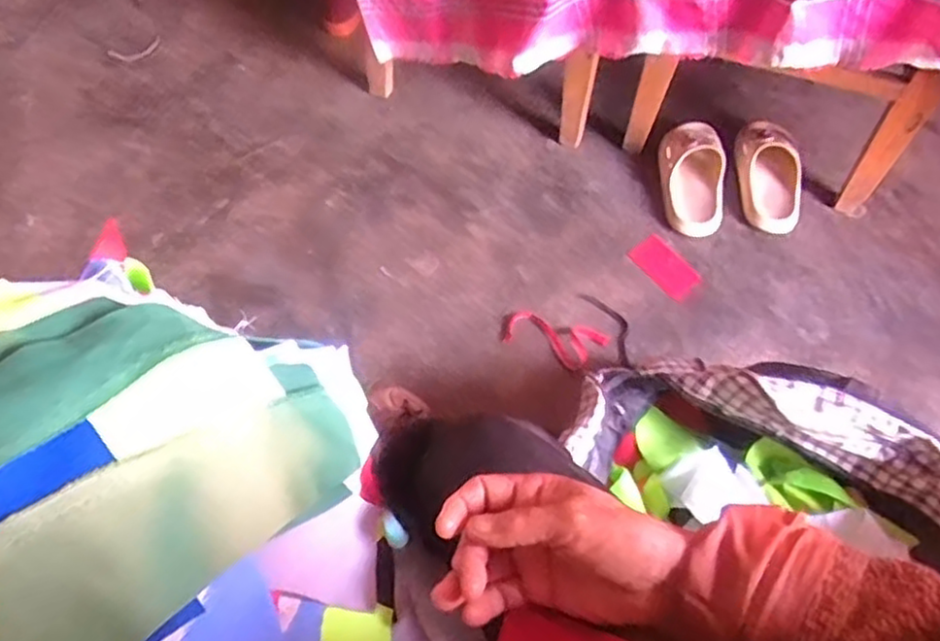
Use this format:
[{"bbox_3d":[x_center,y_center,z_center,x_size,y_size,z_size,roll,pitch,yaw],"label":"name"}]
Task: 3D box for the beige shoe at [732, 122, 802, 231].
[{"bbox_3d":[0.471,-0.232,1.121,0.095,0.056,0.200,6,59,2],"label":"beige shoe"}]

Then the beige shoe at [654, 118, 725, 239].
[{"bbox_3d":[0.348,-0.225,1.117,0.101,0.057,0.198,9,59,4],"label":"beige shoe"}]

